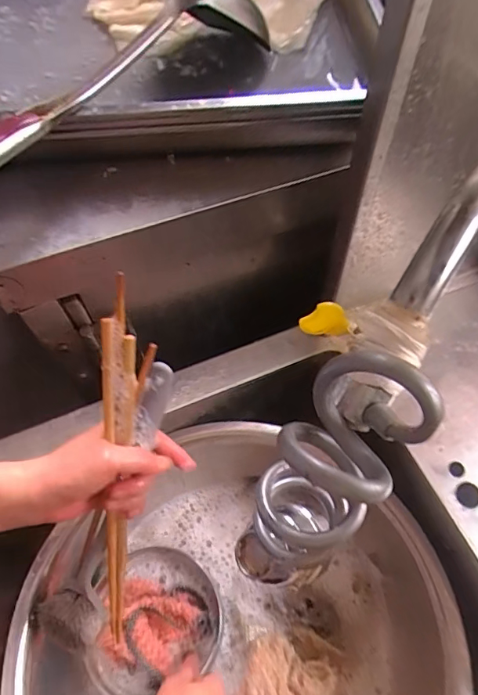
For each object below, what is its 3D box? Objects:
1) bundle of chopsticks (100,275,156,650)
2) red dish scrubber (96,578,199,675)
[{"bbox_3d":[-0.093,0.106,0.376,0.034,0.322,0.023,8,18,6],"label":"bundle of chopsticks"},{"bbox_3d":[-0.095,0.284,0.474,0.096,0.024,0.075,15,61,10],"label":"red dish scrubber"}]

